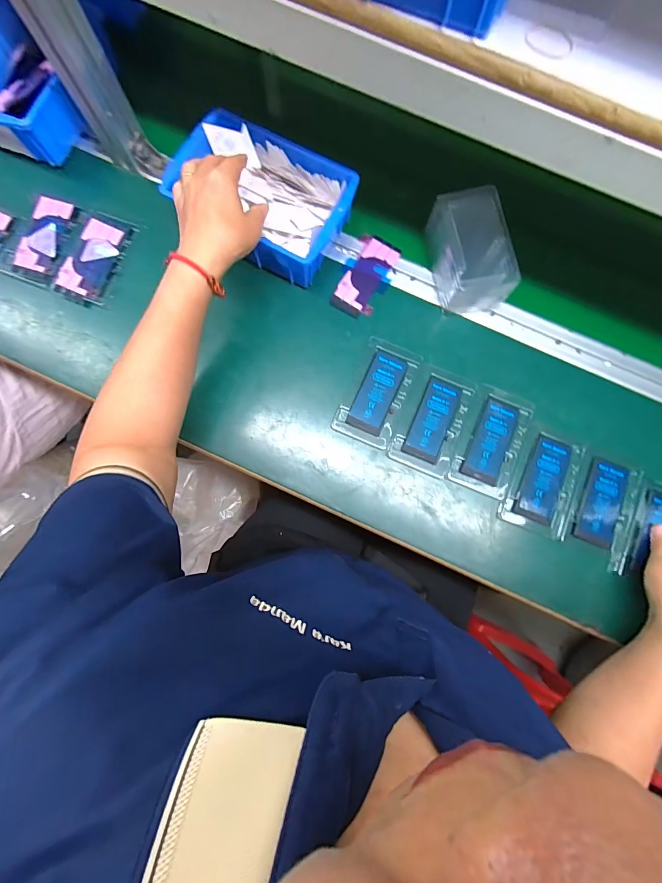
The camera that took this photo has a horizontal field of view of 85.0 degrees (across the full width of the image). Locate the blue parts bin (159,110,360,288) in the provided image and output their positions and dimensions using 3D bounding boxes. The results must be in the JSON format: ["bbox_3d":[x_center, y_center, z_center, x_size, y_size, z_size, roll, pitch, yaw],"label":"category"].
[{"bbox_3d":[-0.081,-0.300,0.448,0.202,0.059,0.137,31,81,3],"label":"blue parts bin"}]

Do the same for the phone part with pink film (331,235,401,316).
[{"bbox_3d":[0.046,-0.217,0.476,0.062,0.005,0.111,30,81,3],"label":"phone part with pink film"}]

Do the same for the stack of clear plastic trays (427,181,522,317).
[{"bbox_3d":[0.170,-0.240,0.452,0.078,0.057,0.134,-11,81,-3],"label":"stack of clear plastic trays"}]

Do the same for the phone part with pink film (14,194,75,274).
[{"bbox_3d":[-0.372,-0.267,0.466,0.049,0.006,0.099,16,81,1],"label":"phone part with pink film"}]

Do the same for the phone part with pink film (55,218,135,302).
[{"bbox_3d":[-0.306,-0.236,0.465,0.055,0.006,0.102,21,81,2],"label":"phone part with pink film"}]

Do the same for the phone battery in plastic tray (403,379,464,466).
[{"bbox_3d":[0.127,-0.027,0.445,0.044,0.005,0.102,23,81,2],"label":"phone battery in plastic tray"}]

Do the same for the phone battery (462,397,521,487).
[{"bbox_3d":[0.199,-0.002,0.444,0.046,0.004,0.104,22,81,2],"label":"phone battery"}]

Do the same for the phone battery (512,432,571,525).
[{"bbox_3d":[0.260,0.045,0.438,0.043,0.004,0.102,22,81,2],"label":"phone battery"}]

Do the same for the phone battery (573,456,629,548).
[{"bbox_3d":[0.328,0.073,0.437,0.048,0.006,0.101,22,81,2],"label":"phone battery"}]

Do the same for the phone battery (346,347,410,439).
[{"bbox_3d":[0.058,-0.062,0.449,0.046,0.006,0.101,23,81,2],"label":"phone battery"}]

